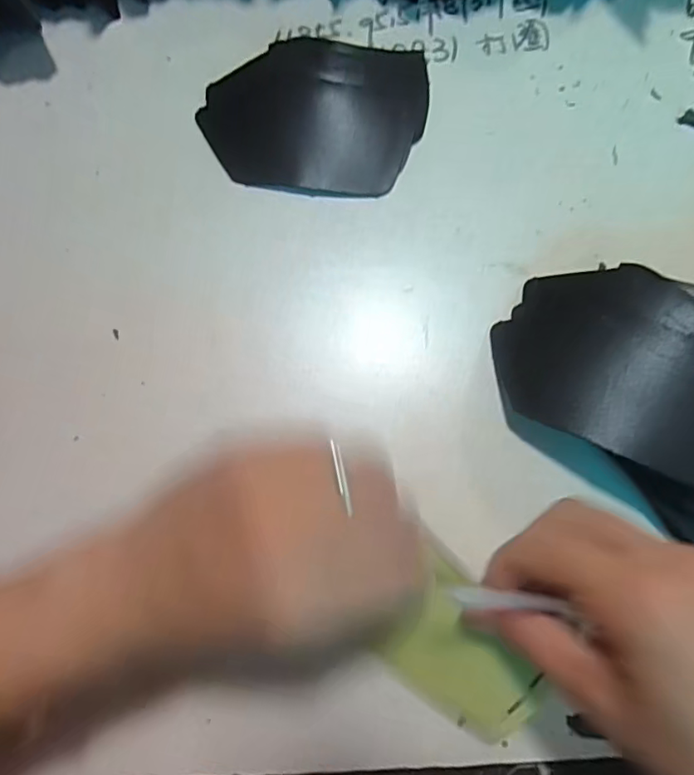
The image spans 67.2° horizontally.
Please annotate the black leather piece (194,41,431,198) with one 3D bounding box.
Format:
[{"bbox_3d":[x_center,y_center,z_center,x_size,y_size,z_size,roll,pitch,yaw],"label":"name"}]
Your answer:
[{"bbox_3d":[-0.021,-0.178,0.334,0.137,0.010,0.105,6,77,3],"label":"black leather piece"}]

